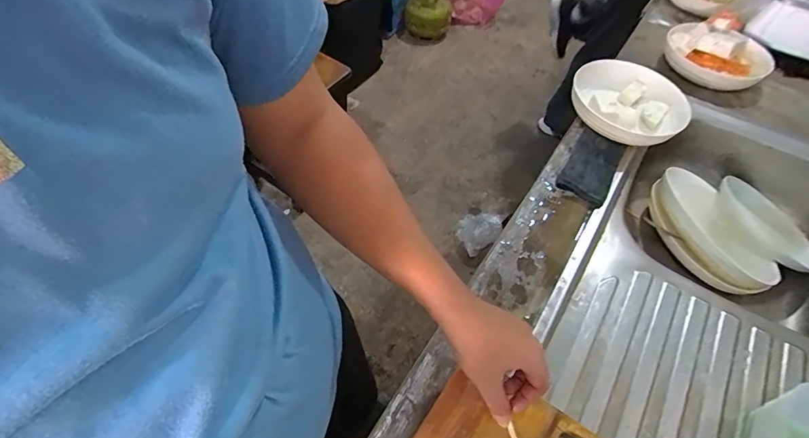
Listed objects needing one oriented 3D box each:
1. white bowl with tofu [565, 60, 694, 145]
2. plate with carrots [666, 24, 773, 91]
[{"bbox_3d":[0.383,-0.197,0.719,0.168,0.064,0.194,39,61,23],"label":"white bowl with tofu"},{"bbox_3d":[0.622,-0.327,0.833,0.197,0.058,0.182,-38,64,-26],"label":"plate with carrots"}]

